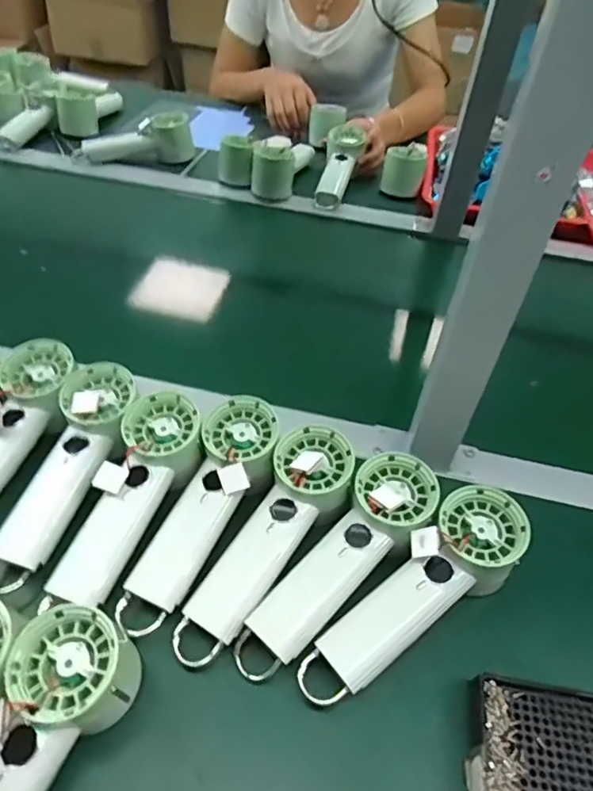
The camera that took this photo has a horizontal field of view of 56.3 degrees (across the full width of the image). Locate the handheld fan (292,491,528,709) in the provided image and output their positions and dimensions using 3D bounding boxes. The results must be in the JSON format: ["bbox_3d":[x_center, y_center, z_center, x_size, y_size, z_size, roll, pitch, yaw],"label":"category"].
[{"bbox_3d":[0.089,0.146,0.405,0.198,0.047,0.062,-36,58,-16],"label":"handheld fan"}]

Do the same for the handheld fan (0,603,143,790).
[{"bbox_3d":[-0.168,0.214,0.306,0.064,0.053,0.192,23,49,16],"label":"handheld fan"}]

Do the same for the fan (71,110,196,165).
[{"bbox_3d":[-0.273,-0.429,0.934,0.197,0.068,0.067,-2,47,-7],"label":"fan"}]

